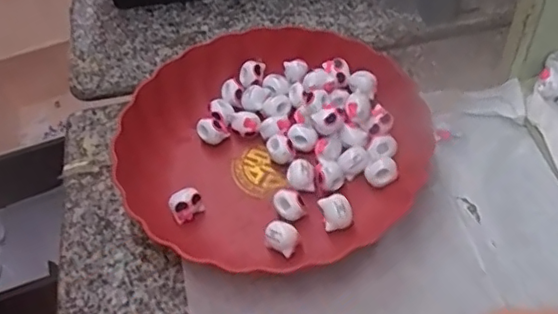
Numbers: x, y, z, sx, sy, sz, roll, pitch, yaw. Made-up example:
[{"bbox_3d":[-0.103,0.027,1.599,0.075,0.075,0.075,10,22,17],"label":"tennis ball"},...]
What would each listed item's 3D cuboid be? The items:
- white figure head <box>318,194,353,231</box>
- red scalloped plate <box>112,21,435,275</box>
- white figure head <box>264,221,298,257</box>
[{"bbox_3d":[0.044,0.042,0.440,0.022,0.018,0.023,-15,51,-6],"label":"white figure head"},{"bbox_3d":[-0.008,-0.018,0.478,0.237,0.050,0.218,-3,51,4],"label":"red scalloped plate"},{"bbox_3d":[0.003,0.061,0.432,0.024,0.020,0.020,34,62,28],"label":"white figure head"}]

